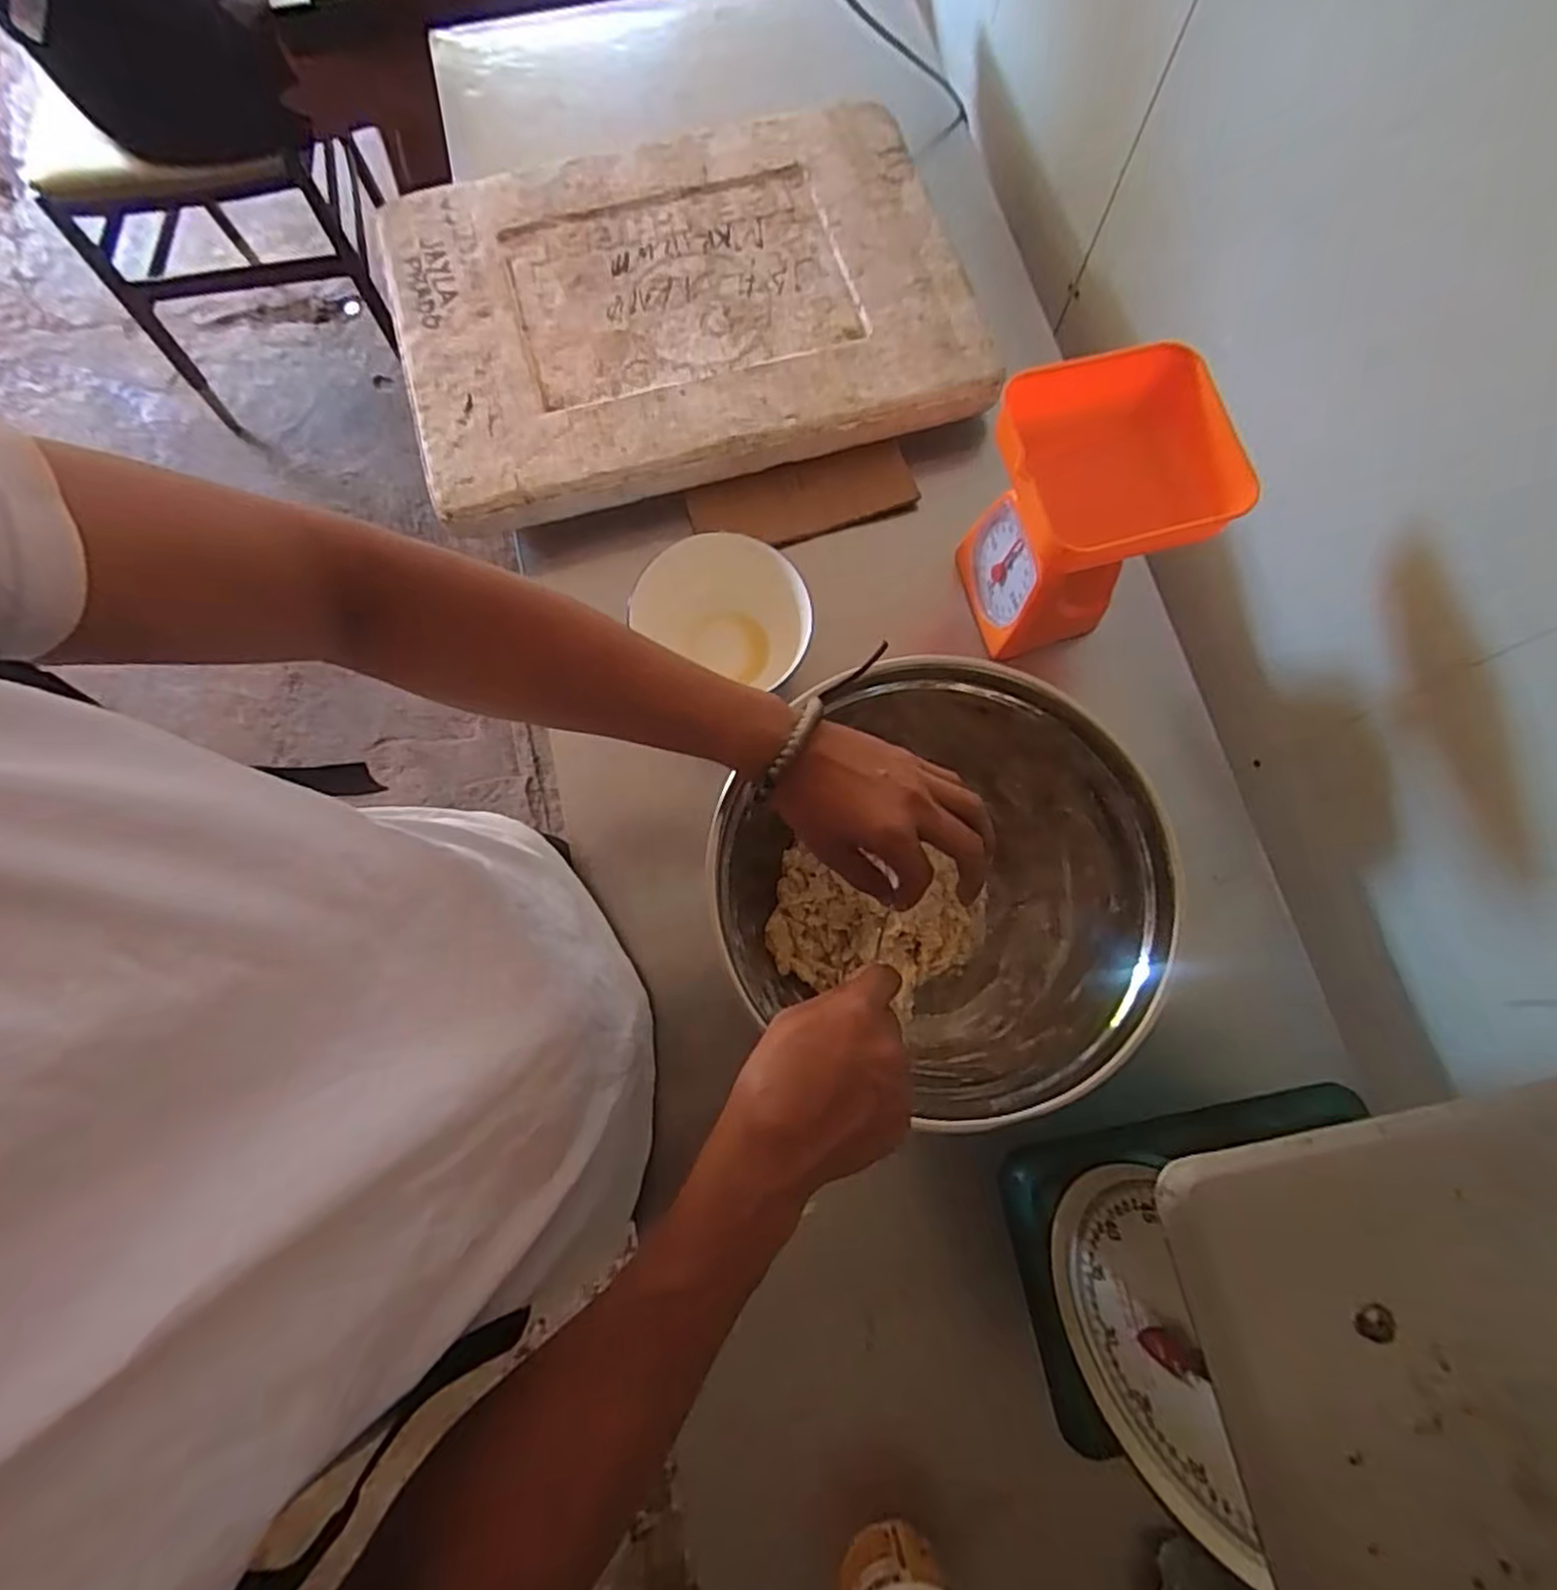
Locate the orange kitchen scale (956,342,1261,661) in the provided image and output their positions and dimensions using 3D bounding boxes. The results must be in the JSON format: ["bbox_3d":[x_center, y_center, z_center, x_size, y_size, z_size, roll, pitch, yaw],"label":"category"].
[{"bbox_3d":[0.236,-0.223,0.606,0.145,0.196,0.146,-8,76,-2],"label":"orange kitchen scale"}]

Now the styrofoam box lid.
[{"bbox_3d":[-0.096,-0.489,0.731,0.540,0.037,0.386,-17,77,-4],"label":"styrofoam box lid"}]

